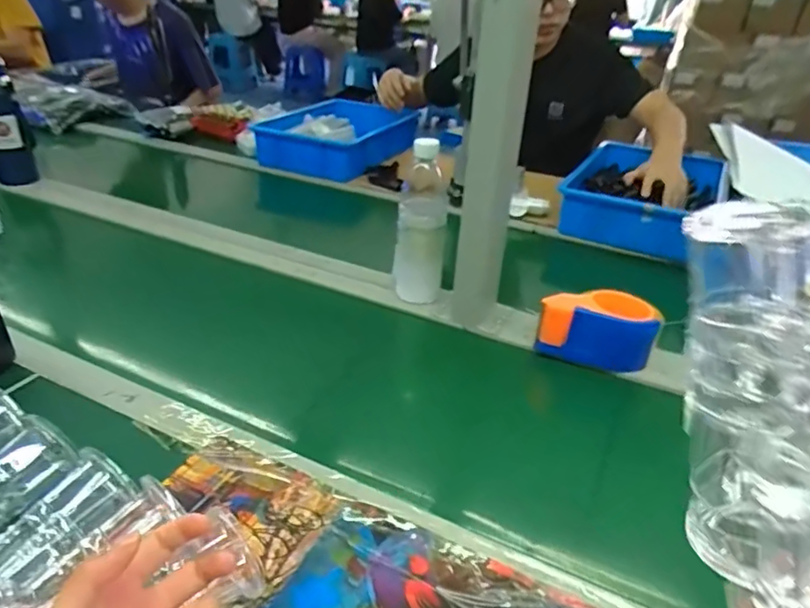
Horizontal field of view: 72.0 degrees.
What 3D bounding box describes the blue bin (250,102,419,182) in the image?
[{"bbox_3d":[-0.160,-0.407,1.385,0.301,0.100,0.412,23,37,29],"label":"blue bin"}]

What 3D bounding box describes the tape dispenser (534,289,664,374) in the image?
[{"bbox_3d":[0.242,0.029,0.705,0.137,0.075,0.068,15,33,18],"label":"tape dispenser"}]

